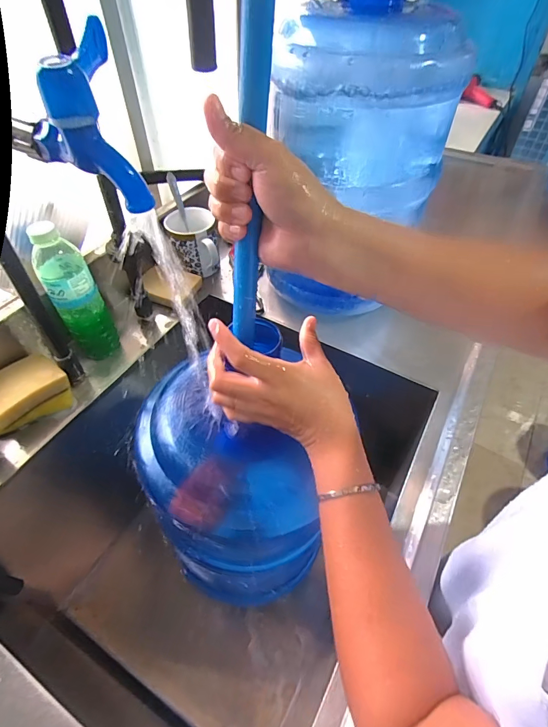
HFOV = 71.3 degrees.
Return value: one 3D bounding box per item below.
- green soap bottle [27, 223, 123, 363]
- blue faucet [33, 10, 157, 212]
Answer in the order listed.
[{"bbox_3d":[-0.278,-0.093,0.532,0.069,0.204,0.058,-30,55,-23],"label":"green soap bottle"},{"bbox_3d":[-0.121,-0.151,0.244,0.060,0.105,0.046,-25,35,-21],"label":"blue faucet"}]

